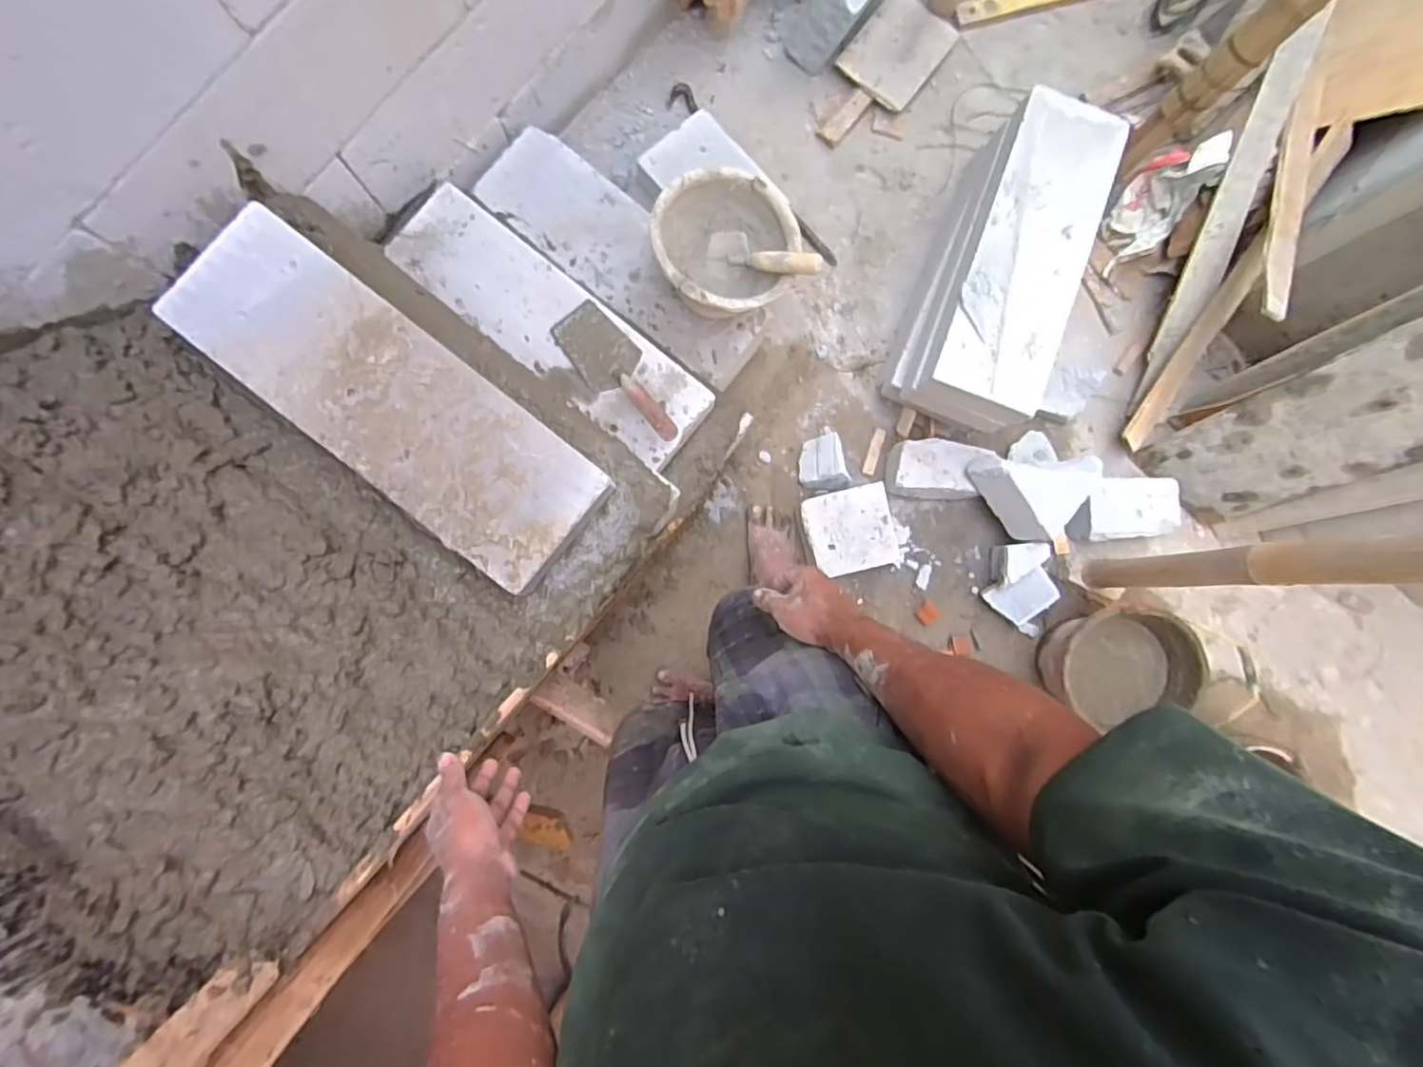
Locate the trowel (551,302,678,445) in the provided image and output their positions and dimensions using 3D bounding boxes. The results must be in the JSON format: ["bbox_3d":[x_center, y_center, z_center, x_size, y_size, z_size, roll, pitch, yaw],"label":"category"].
[{"bbox_3d":[-0.154,-0.273,1.087,0.109,0.058,0.301,-38,72,-5],"label":"trowel"}]

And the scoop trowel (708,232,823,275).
[{"bbox_3d":[0.090,-0.495,1.112,0.071,0.053,0.238,-48,50,-5],"label":"scoop trowel"}]

